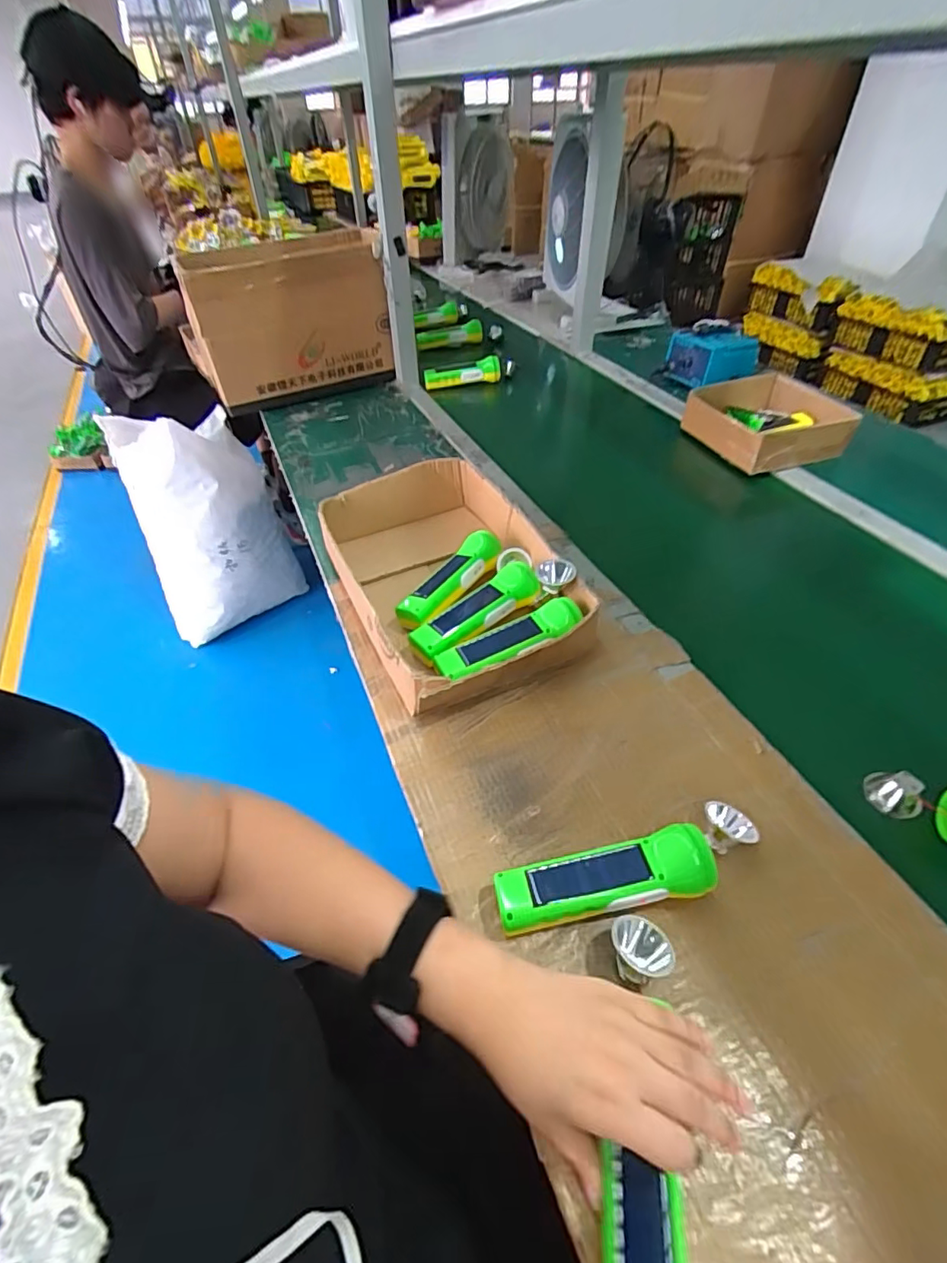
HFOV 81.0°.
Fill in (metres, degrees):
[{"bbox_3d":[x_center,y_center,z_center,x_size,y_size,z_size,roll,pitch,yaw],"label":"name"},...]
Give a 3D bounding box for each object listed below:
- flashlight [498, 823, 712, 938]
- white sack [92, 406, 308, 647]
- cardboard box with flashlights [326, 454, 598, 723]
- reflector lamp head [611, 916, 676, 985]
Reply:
[{"bbox_3d":[0.100,0.192,0.428,0.165,0.042,0.045,-7,44,-6],"label":"flashlight"},{"bbox_3d":[-0.756,-0.322,1.608,0.382,0.507,0.377,-20,47,-18],"label":"white sack"},{"bbox_3d":[-0.032,-0.074,0.687,0.237,0.088,0.372,-20,47,-18],"label":"cardboard box with flashlights"},{"bbox_3d":[0.118,0.230,0.396,0.038,0.033,0.041,-1,44,1],"label":"reflector lamp head"}]

